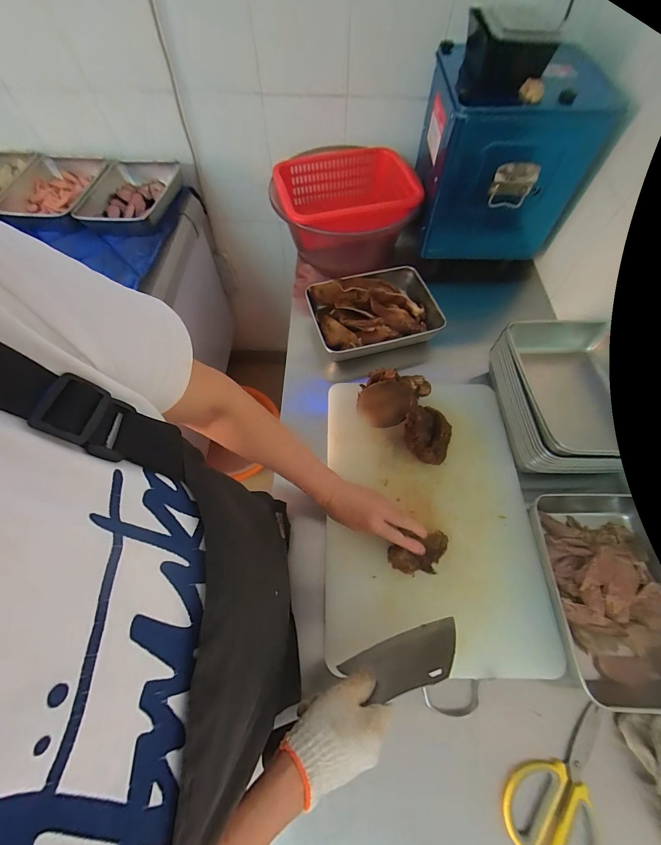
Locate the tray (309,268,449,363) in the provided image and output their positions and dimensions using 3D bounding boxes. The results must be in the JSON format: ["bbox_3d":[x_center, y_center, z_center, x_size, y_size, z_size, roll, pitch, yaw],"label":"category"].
[{"bbox_3d":[0.096,-0.233,0.691,0.266,0.049,0.197,-14,64,-8],"label":"tray"}]

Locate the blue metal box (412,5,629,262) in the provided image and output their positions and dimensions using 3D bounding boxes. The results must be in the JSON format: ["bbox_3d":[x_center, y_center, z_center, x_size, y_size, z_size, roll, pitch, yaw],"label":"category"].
[{"bbox_3d":[0.347,-0.553,0.667,0.284,0.321,0.236,1,63,0],"label":"blue metal box"}]

